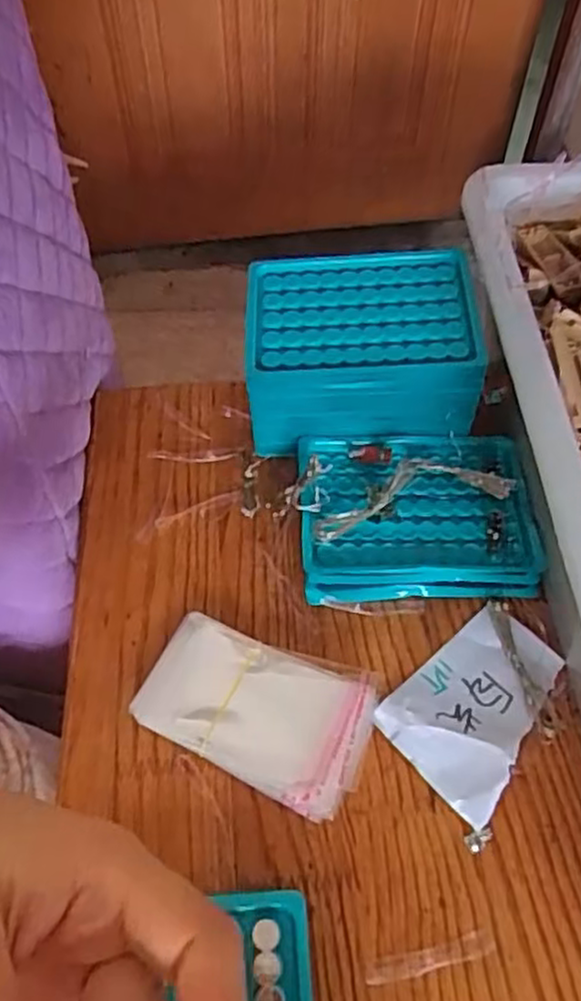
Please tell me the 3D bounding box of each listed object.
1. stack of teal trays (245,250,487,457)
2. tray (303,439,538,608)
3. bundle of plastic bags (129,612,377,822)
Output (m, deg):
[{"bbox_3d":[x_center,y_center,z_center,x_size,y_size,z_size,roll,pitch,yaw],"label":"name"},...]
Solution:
[{"bbox_3d":[0.041,-0.085,0.449,0.130,0.096,0.091,1,55,0],"label":"stack of teal trays"},{"bbox_3d":[0.071,0.007,0.418,0.132,0.040,0.098,-1,55,-2],"label":"tray"},{"bbox_3d":[-0.018,0.105,0.362,0.113,0.016,0.069,17,57,11],"label":"bundle of plastic bags"}]

